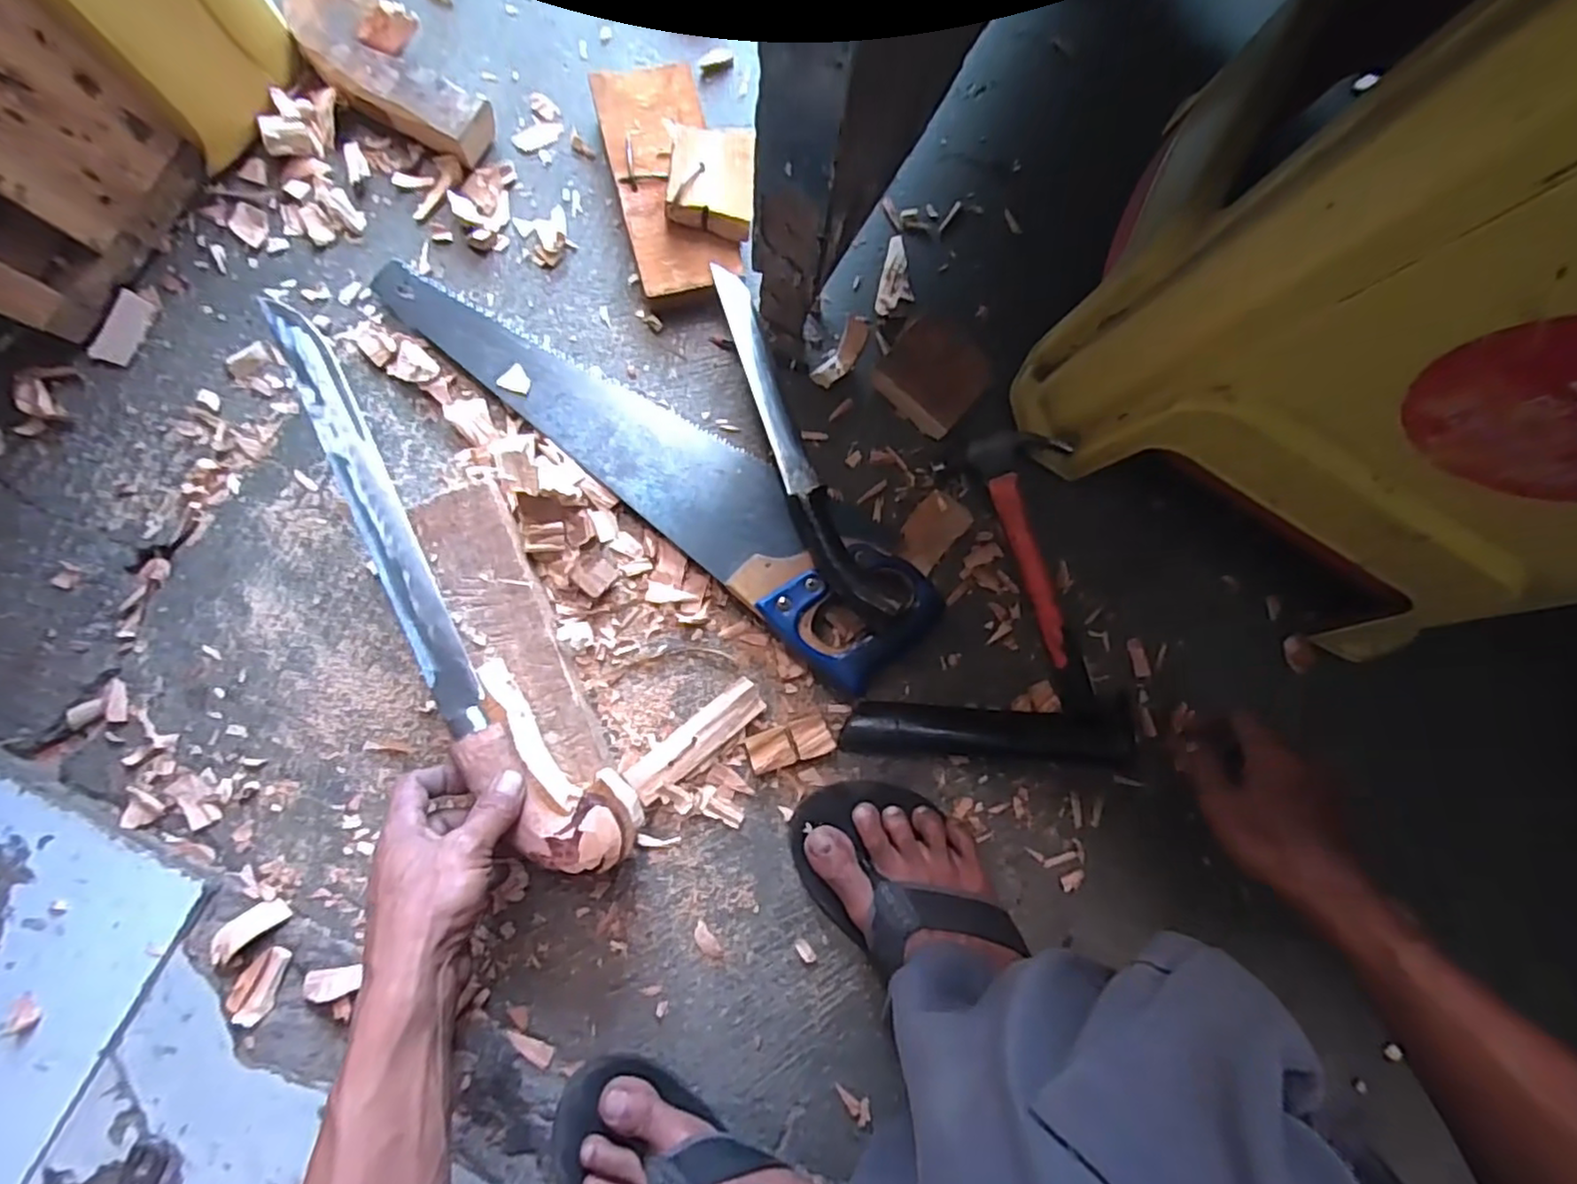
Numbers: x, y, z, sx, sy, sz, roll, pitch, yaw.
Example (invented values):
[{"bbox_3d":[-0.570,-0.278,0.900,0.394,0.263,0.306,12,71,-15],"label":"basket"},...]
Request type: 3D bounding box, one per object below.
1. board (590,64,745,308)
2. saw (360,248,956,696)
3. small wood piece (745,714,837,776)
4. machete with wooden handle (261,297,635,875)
[{"bbox_3d":[-0.095,-0.315,0.535,0.083,0.038,0.175,-15,88,-4],"label":"board"},{"bbox_3d":[-0.103,-0.102,0.519,0.481,0.040,0.109,36,86,-1],"label":"saw"},{"bbox_3d":[0.001,0.117,0.521,0.064,0.020,0.029,-18,88,-4],"label":"small wood piece"},{"bbox_3d":[-0.237,0.000,0.455,0.064,0.026,0.421,-30,87,-4],"label":"machete with wooden handle"}]

